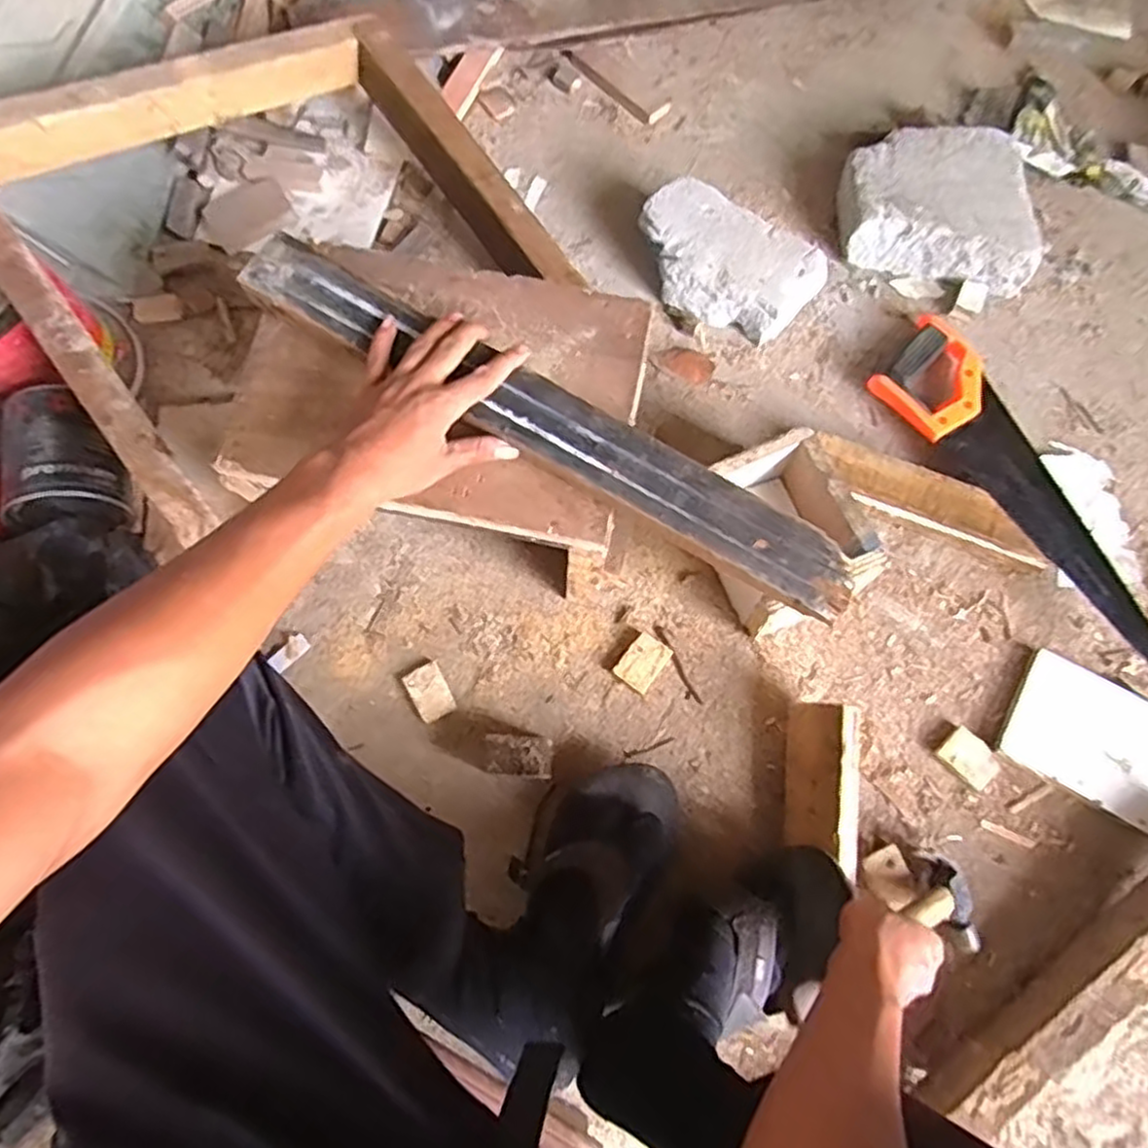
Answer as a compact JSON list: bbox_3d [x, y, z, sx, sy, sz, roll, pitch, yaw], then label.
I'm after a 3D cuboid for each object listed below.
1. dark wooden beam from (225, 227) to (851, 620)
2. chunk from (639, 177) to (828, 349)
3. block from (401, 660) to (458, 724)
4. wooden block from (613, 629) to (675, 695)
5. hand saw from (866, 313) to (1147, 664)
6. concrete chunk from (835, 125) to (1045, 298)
[{"bbox_3d":[-0.028,-0.116,0.554,0.518,0.034,0.059,31,77,7],"label":"dark wooden beam"},{"bbox_3d":[0.175,-0.357,0.831,0.206,0.071,0.120,30,77,8],"label":"chunk"},{"bbox_3d":[-0.146,0.120,0.730,0.038,0.014,0.055,-30,76,-7],"label":"block"},{"bbox_3d":[0.070,0.091,0.736,0.040,0.016,0.054,37,78,10],"label":"wooden block"},{"bbox_3d":[0.472,-0.093,0.766,0.130,0.045,0.435,-27,76,-6],"label":"hand saw"},{"bbox_3d":[0.437,-0.445,0.854,0.235,0.069,0.181,20,76,6],"label":"concrete chunk"}]

